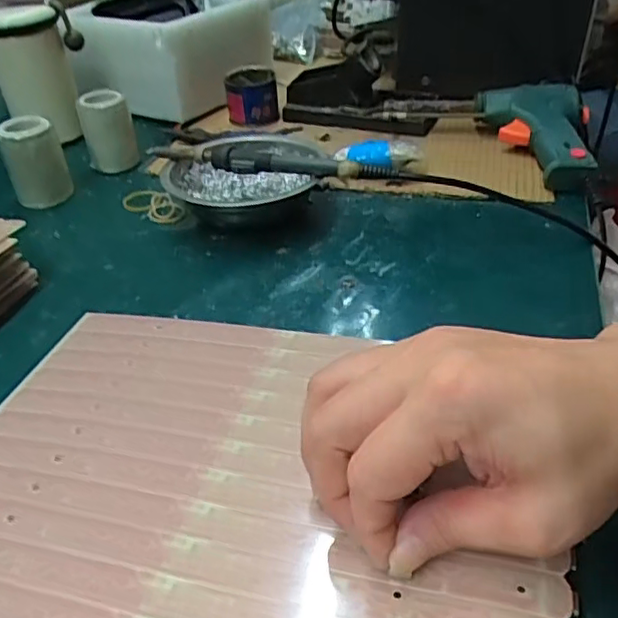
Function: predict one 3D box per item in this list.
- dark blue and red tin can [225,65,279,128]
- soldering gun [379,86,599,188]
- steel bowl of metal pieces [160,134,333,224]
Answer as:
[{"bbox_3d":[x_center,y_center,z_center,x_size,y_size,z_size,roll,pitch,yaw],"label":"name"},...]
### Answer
[{"bbox_3d":[-0.056,-0.210,0.607,0.048,0.046,0.038,-7,37,-7],"label":"dark blue and red tin can"},{"bbox_3d":[0.195,-0.154,0.540,0.104,0.048,0.130,10,39,15],"label":"soldering gun"},{"bbox_3d":[-0.045,-0.095,0.479,0.121,0.045,0.115,-1,37,1],"label":"steel bowl of metal pieces"}]

